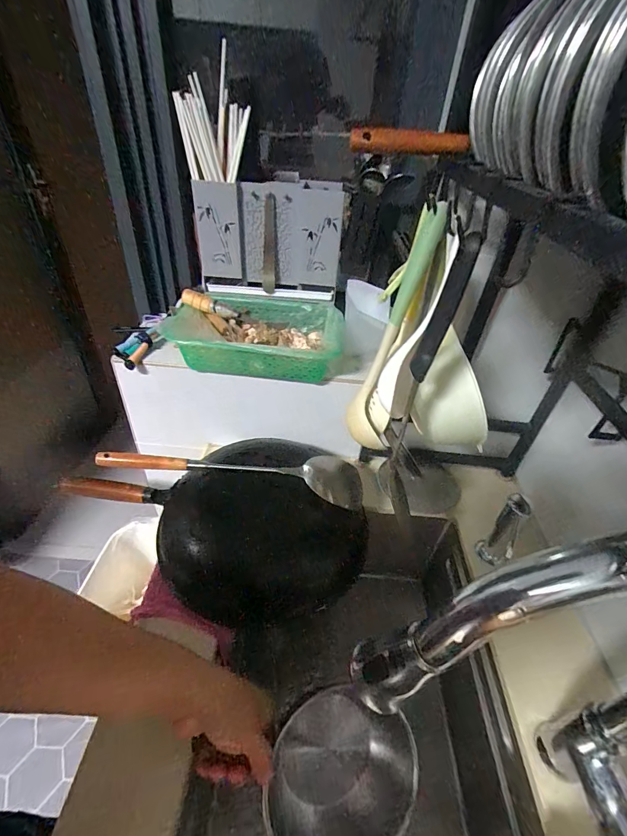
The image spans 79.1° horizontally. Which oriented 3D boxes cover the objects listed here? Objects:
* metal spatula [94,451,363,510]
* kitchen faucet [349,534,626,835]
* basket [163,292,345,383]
[{"bbox_3d":[-0.105,0.061,0.544,0.351,0.052,0.087,6,39,2],"label":"metal spatula"},{"bbox_3d":[0.167,0.205,0.245,0.237,0.337,0.089,2,39,-3],"label":"kitchen faucet"},{"bbox_3d":[-0.081,-0.122,0.583,0.245,0.070,0.147,3,39,-1],"label":"basket"}]

